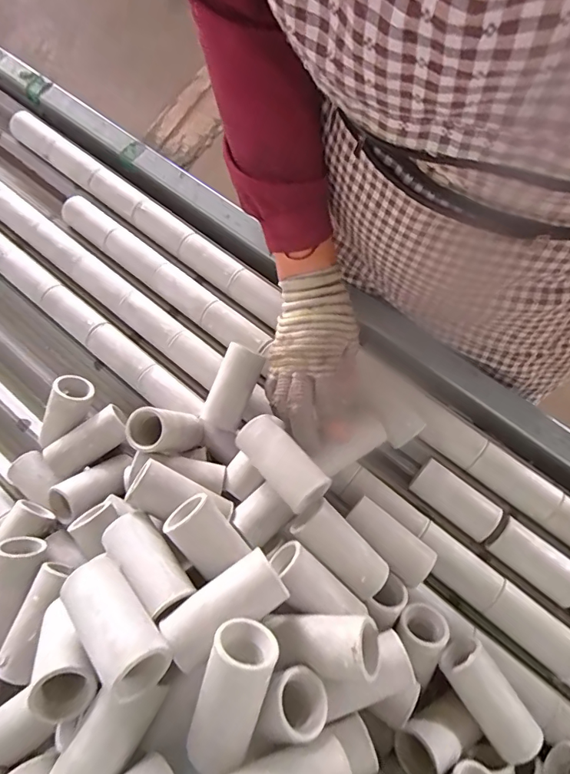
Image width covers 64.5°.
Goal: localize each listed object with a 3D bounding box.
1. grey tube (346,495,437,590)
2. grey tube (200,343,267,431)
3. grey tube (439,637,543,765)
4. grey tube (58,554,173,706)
[{"bbox_3d":[0.097,0.144,0.422,0.087,0.042,0.040,41,78,14],"label":"grey tube"},{"bbox_3d":[-0.053,0.004,0.463,0.038,0.047,0.081,24,74,10],"label":"grey tube"},{"bbox_3d":[0.169,0.259,0.373,0.039,0.037,0.085,-33,73,-8],"label":"grey tube"},{"bbox_3d":[-0.110,0.148,0.289,0.036,0.035,0.087,-42,60,-11],"label":"grey tube"}]

